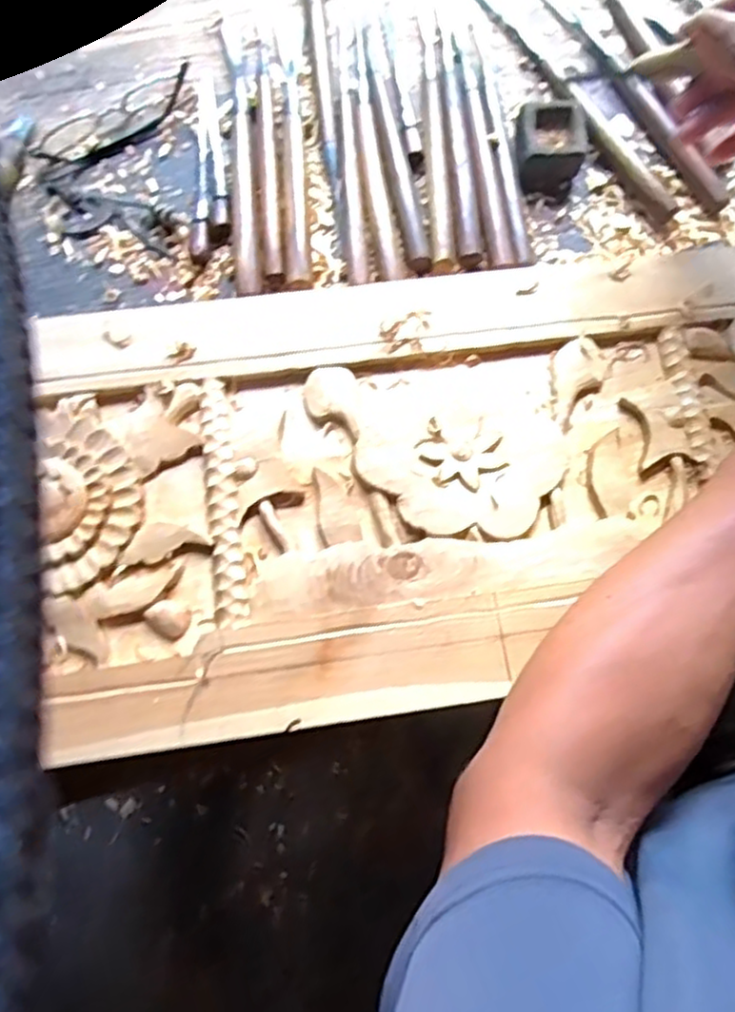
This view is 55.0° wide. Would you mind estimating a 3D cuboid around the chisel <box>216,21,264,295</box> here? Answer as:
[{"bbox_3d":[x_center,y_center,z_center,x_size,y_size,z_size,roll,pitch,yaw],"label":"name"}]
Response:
[{"bbox_3d":[-0.093,-0.259,0.515,0.018,0.016,0.237,-6,74,-3],"label":"chisel"}]

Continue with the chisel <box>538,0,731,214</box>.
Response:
[{"bbox_3d":[0.201,-0.319,0.546,0.018,0.019,0.233,-30,77,-9],"label":"chisel"}]

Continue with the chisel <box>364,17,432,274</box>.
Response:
[{"bbox_3d":[0.020,-0.273,0.527,0.017,0.020,0.220,-9,75,-4],"label":"chisel"}]

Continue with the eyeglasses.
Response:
[{"bbox_3d":[-0.186,-0.285,0.511,0.124,0.033,0.037,-34,78,-10],"label":"eyeglasses"}]

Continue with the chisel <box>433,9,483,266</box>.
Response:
[{"bbox_3d":[0.068,-0.280,0.530,0.018,0.021,0.216,-2,74,-2],"label":"chisel"}]

